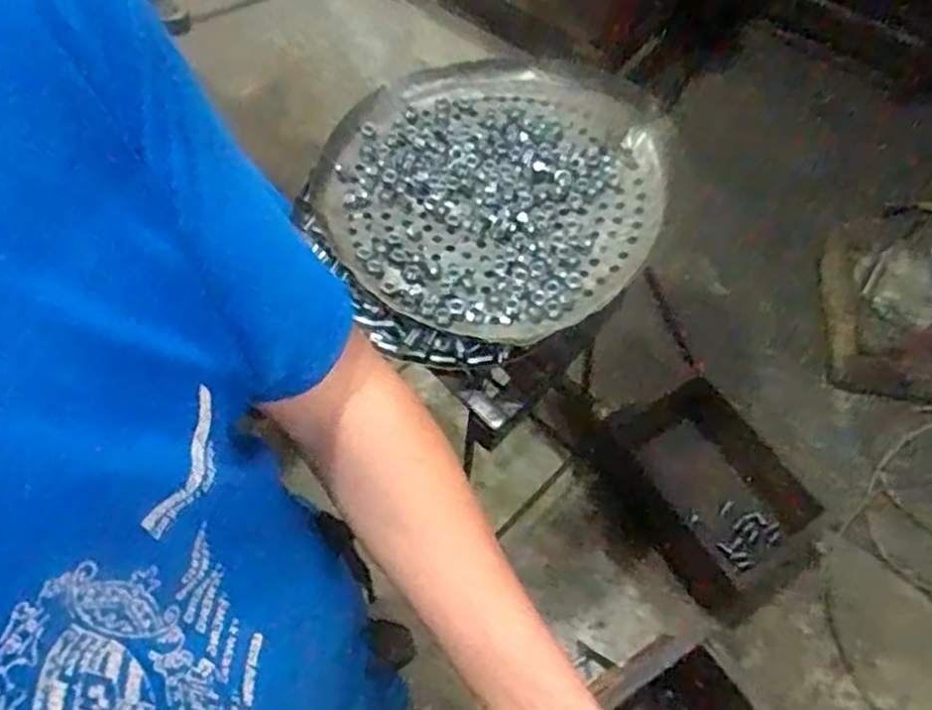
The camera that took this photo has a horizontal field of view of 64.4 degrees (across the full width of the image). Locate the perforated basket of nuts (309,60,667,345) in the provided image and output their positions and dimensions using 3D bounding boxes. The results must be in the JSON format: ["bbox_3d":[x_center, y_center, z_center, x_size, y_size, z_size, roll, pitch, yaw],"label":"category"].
[{"bbox_3d":[0.021,-0.191,0.808,0.353,0.060,0.366,0,57,0],"label":"perforated basket of nuts"}]

